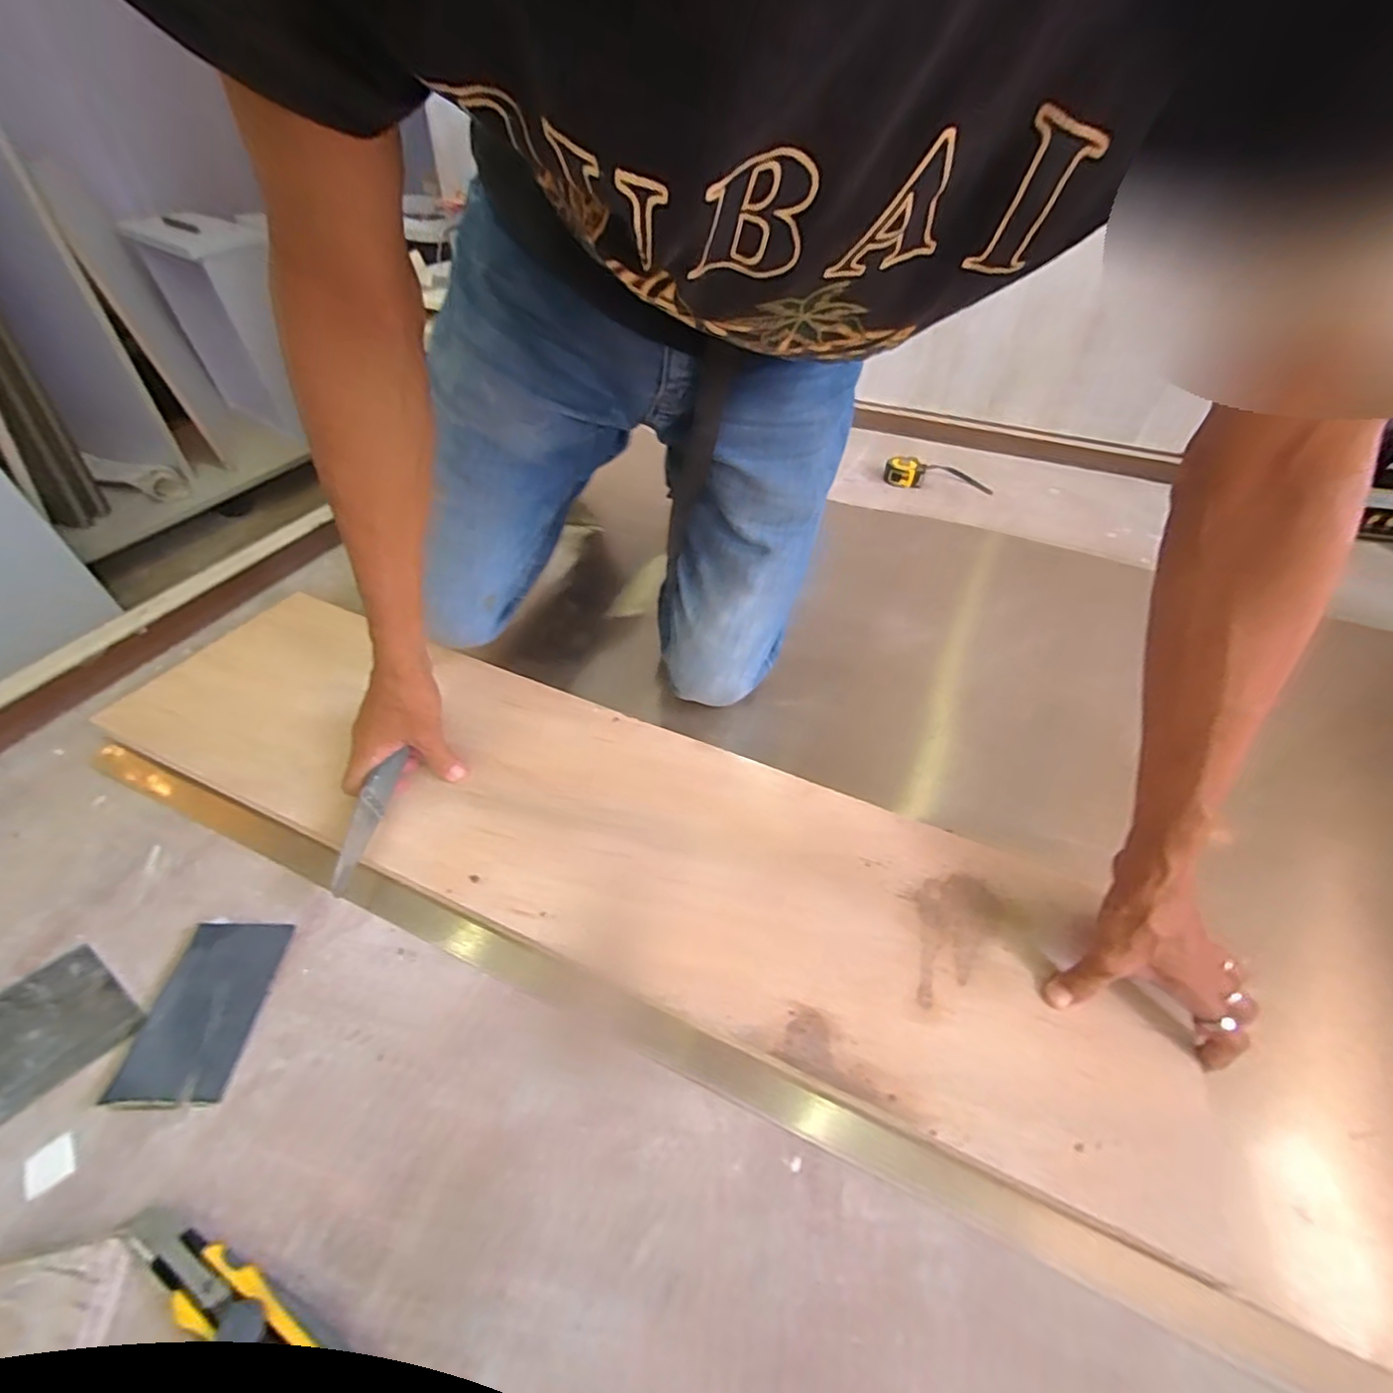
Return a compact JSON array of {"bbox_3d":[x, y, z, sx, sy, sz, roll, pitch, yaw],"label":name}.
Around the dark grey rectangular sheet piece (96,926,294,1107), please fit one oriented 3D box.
[{"bbox_3d":[-0.342,0.217,0.408,0.069,0.012,0.115,0,45,-5],"label":"dark grey rectangular sheet piece"}]

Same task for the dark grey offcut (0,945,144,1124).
[{"bbox_3d":[-0.449,0.226,0.397,0.095,0.005,0.094,35,52,27],"label":"dark grey offcut"}]

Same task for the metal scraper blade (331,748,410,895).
[{"bbox_3d":[-0.271,0.100,0.483,0.011,0.036,0.123,6,53,1],"label":"metal scraper blade"}]

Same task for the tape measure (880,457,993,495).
[{"bbox_3d":[0.454,-0.410,1.089,0.207,0.040,0.063,4,45,-1],"label":"tape measure"}]

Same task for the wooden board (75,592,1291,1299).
[{"bbox_3d":[-0.079,0.104,0.526,0.958,0.029,0.240,20,47,14],"label":"wooden board"}]

